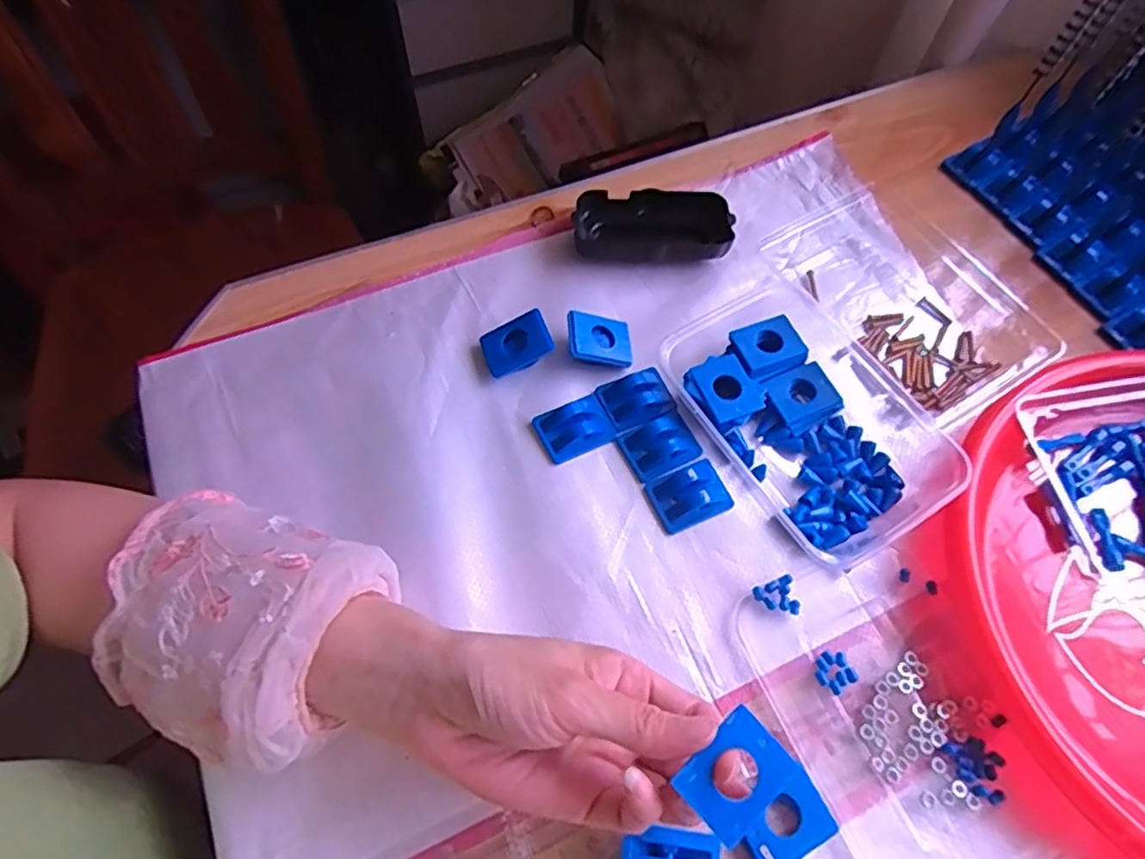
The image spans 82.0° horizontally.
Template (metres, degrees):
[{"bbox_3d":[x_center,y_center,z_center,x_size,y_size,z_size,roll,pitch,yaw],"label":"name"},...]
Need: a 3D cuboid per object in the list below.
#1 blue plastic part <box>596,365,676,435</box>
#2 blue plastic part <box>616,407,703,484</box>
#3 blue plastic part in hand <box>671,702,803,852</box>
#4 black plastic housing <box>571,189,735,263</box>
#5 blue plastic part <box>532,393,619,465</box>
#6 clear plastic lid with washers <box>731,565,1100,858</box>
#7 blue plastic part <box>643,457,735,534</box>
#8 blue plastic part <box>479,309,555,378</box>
[{"bbox_3d":[0.040,-0.021,0.412,0.045,0.012,0.037,-24,65,-14],"label":"blue plastic part"},{"bbox_3d":[0.055,0.008,0.398,0.046,0.012,0.033,-27,66,-15],"label":"blue plastic part"},{"bbox_3d":[0.062,0.131,0.249,0.041,0.006,0.031,-39,70,-19],"label":"blue plastic part in hand"},{"bbox_3d":[0.056,-0.144,0.469,0.107,0.029,0.053,3,62,0],"label":"black plastic housing"},{"bbox_3d":[0.001,-0.002,0.401,0.043,0.012,0.033,-22,65,-13],"label":"blue plastic part"},{"bbox_3d":[0.162,0.148,0.334,0.101,0.009,0.165,-23,65,-13],"label":"clear plastic lid with washers"},{"bbox_3d":[0.070,0.037,0.387,0.046,0.015,0.033,-23,65,-13],"label":"blue plastic part"},{"bbox_3d":[-0.035,-0.053,0.424,0.044,0.015,0.033,-27,68,4],"label":"blue plastic part"}]

